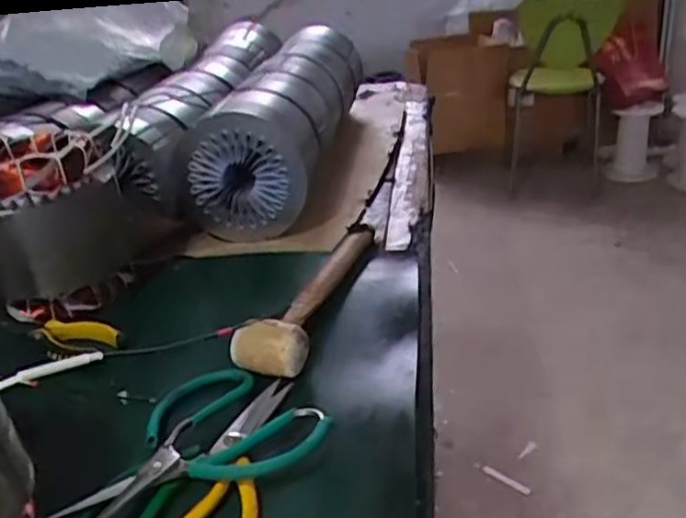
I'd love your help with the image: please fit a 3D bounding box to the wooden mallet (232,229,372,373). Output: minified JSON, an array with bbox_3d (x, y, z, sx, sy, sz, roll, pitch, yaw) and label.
[{"bbox_3d":[-0.020,0.022,0.652,0.064,0.040,0.273,9,30,19],"label":"wooden mallet"}]

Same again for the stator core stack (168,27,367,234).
[{"bbox_3d":[-0.067,-0.238,1.052,0.161,0.150,0.613,4,28,11],"label":"stator core stack"}]

